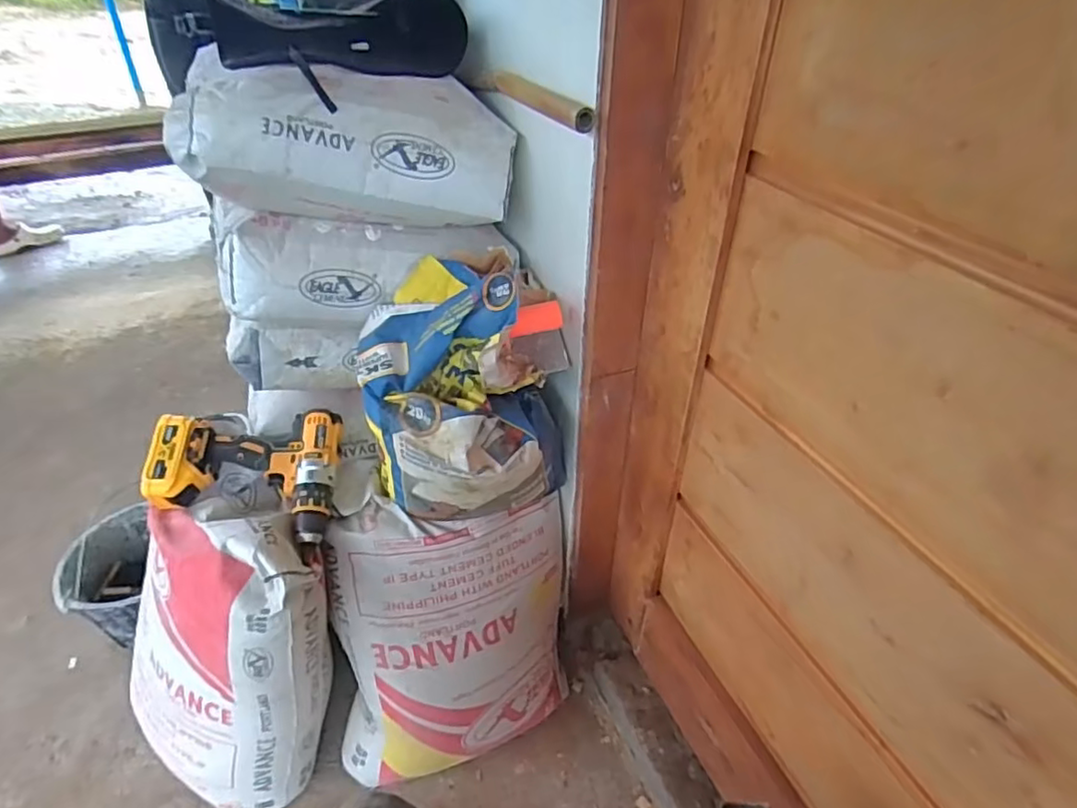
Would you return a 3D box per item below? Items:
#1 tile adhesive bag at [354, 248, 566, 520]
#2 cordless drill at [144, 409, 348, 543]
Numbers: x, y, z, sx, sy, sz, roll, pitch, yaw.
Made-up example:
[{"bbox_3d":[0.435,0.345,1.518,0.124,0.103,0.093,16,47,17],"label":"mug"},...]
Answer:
[{"bbox_3d":[-0.096,-0.013,0.781,0.234,0.298,0.221,22,41,23],"label":"tile adhesive bag"},{"bbox_3d":[-0.391,0.097,0.826,0.232,0.080,0.178,4,67,-12],"label":"cordless drill"}]

